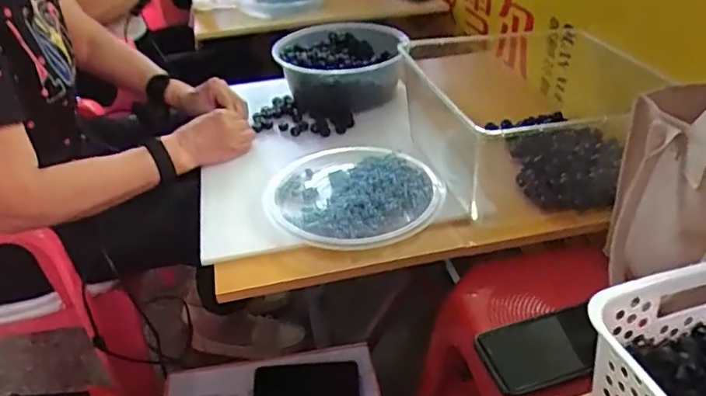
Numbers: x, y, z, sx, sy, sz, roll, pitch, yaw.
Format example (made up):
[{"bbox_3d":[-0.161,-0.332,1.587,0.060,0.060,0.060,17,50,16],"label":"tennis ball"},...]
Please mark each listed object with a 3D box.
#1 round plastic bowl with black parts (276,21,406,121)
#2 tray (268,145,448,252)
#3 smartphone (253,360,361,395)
[{"bbox_3d":[-0.018,-0.233,1.046,0.234,0.092,0.234,-11,35,-10],"label":"round plastic bowl with black parts"},{"bbox_3d":[0.001,-0.006,0.779,0.228,0.038,0.225,-24,40,-27],"label":"tray"},{"bbox_3d":[-0.073,0.293,0.915,0.164,0.014,0.085,-5,35,-3],"label":"smartphone"}]

